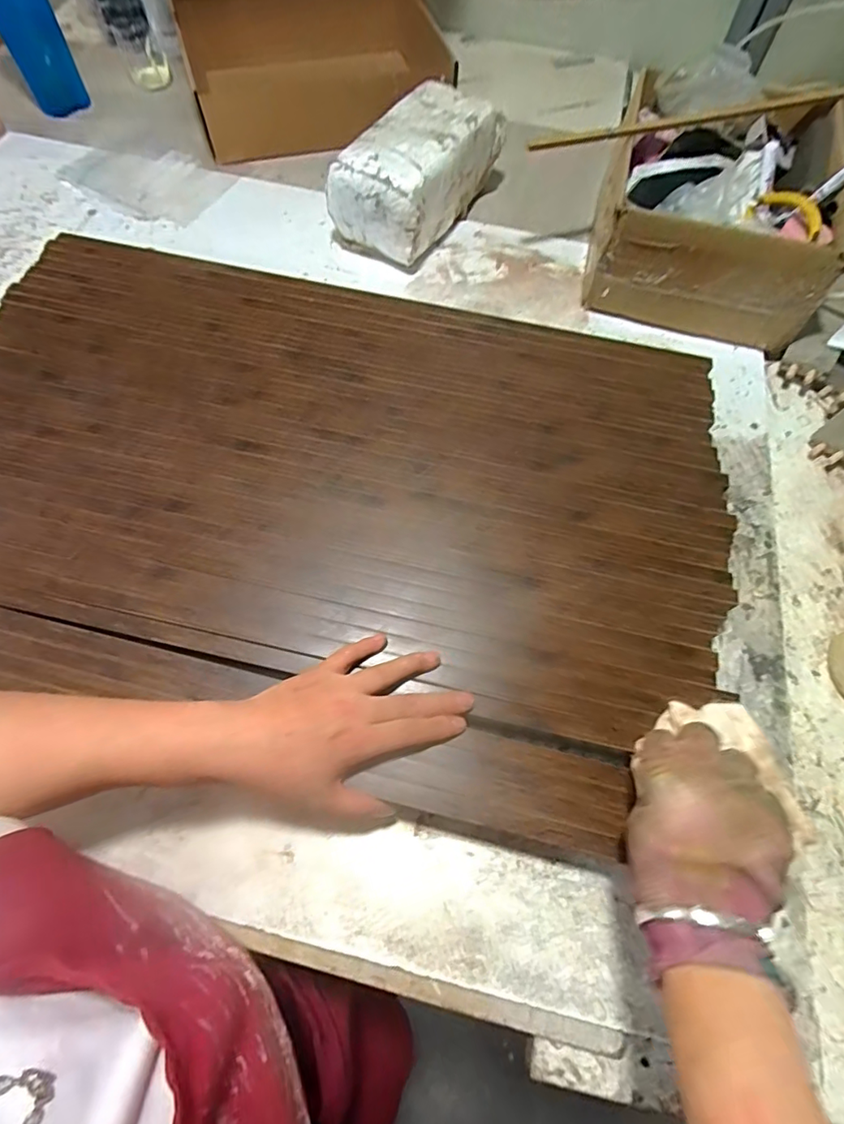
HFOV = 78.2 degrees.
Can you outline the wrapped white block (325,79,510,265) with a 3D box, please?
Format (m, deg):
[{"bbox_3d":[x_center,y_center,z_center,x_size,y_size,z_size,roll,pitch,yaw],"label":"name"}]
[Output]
[{"bbox_3d":[-0.005,-0.487,0.655,0.122,0.112,0.230,27,65,11],"label":"wrapped white block"}]

